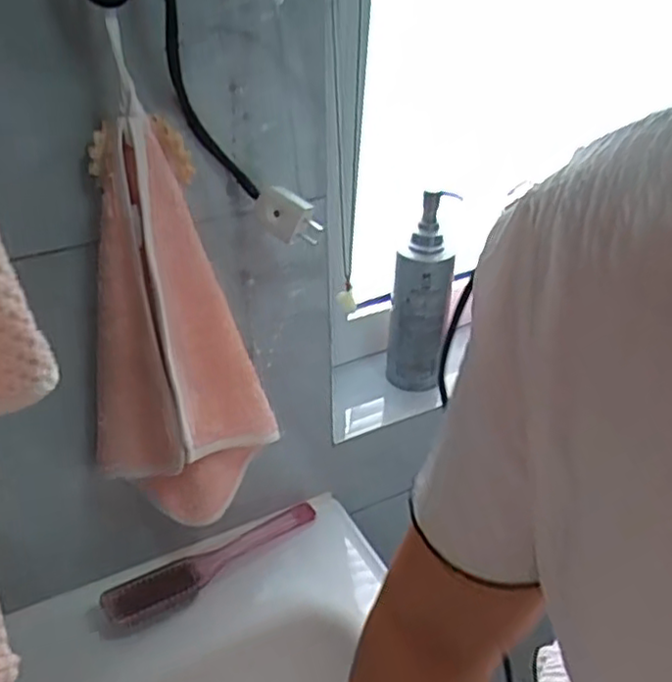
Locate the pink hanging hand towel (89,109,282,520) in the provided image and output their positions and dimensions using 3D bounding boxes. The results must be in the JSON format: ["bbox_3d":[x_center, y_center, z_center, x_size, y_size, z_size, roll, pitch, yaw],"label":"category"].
[{"bbox_3d":[-0.123,0.008,0.546,0.096,0.338,0.127,21,39,30],"label":"pink hanging hand towel"}]

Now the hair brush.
[{"bbox_3d":[-0.118,0.218,0.698,0.234,0.036,0.037,-25,40,-32],"label":"hair brush"}]

